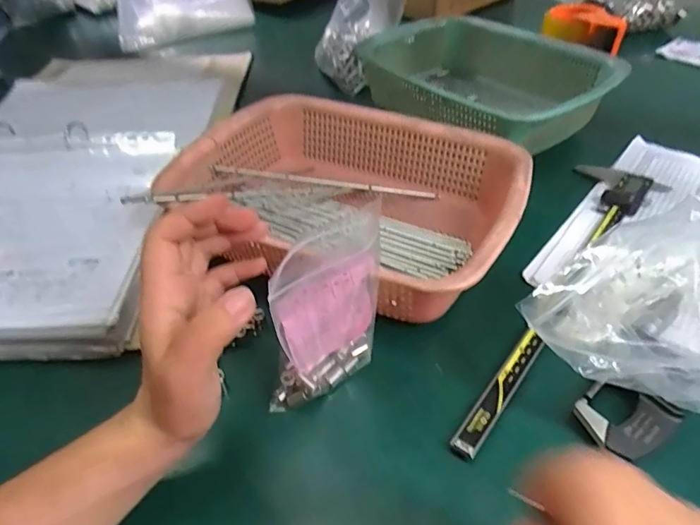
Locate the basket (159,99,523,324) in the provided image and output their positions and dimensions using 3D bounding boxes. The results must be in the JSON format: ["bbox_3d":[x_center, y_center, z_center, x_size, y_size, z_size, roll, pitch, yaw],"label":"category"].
[{"bbox_3d":[0.005,-0.056,0.452,0.293,0.096,0.213,23,49,23],"label":"basket"}]

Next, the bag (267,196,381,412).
[{"bbox_3d":[-0.016,0.035,0.310,0.082,0.134,0.023,-29,51,-26],"label":"bag"}]

